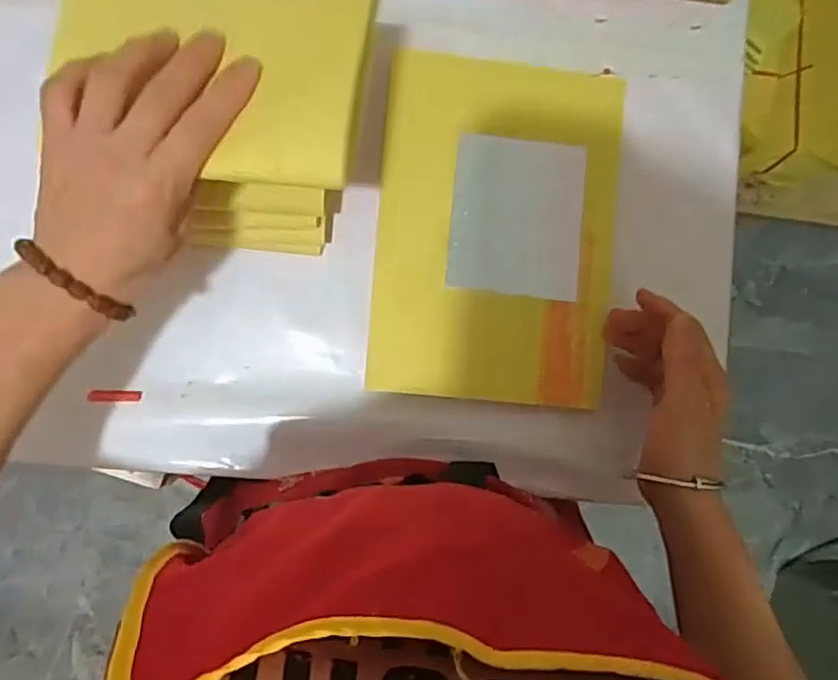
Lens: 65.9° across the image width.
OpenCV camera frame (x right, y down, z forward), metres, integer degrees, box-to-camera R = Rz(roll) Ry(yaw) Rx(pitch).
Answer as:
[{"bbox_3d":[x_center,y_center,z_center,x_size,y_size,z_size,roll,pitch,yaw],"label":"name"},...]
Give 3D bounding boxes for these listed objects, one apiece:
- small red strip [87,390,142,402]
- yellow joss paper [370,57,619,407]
[{"bbox_3d":[-0.199,0.037,0.423,0.035,0.008,0.008,2,88,-4],"label":"small red strip"},{"bbox_3d":[0.051,-0.068,0.424,0.154,0.013,0.213,5,93,-2],"label":"yellow joss paper"}]

